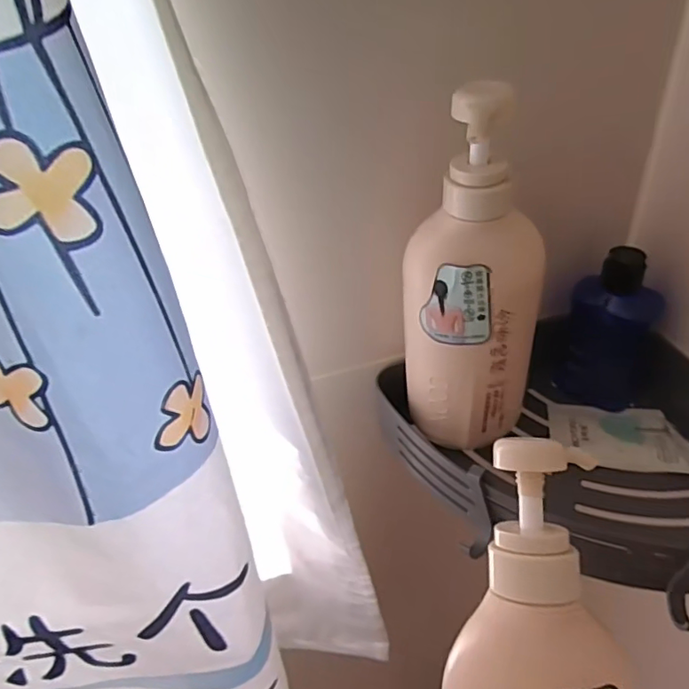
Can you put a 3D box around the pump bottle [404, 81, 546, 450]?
[{"bbox_3d":[0.076,-0.029,0.333,0.063,0.232,0.064,-27,44,-23],"label":"pump bottle"}]

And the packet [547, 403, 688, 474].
[{"bbox_3d":[0.210,0.070,0.413,0.098,0.007,0.059,2,40,11],"label":"packet"}]

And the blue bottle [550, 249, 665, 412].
[{"bbox_3d":[0.206,-0.015,0.417,0.061,0.129,0.044,26,49,33],"label":"blue bottle"}]

